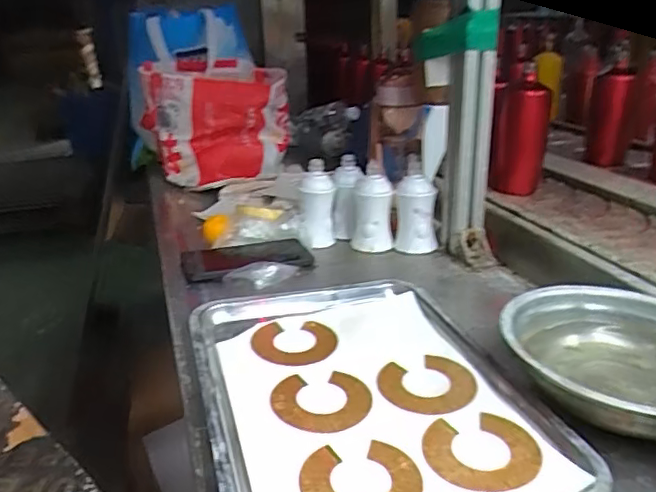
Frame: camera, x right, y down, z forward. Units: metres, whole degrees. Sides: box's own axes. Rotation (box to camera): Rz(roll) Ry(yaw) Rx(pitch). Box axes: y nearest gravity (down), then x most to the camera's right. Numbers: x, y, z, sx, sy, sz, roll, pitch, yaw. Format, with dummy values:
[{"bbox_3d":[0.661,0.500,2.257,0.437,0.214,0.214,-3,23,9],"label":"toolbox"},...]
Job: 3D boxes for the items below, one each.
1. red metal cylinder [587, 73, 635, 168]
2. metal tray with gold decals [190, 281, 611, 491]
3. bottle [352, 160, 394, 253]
[{"bbox_3d":[0.563,-0.259,1.149,0.072,0.161,0.074,11,28,28],"label":"red metal cylinder"},{"bbox_3d":[0.029,0.118,0.488,0.259,0.026,0.337,-7,24,-16],"label":"metal tray with gold decals"},{"bbox_3d":[0.061,-0.050,0.806,0.058,0.104,0.054,-4,24,-1],"label":"bottle"}]

